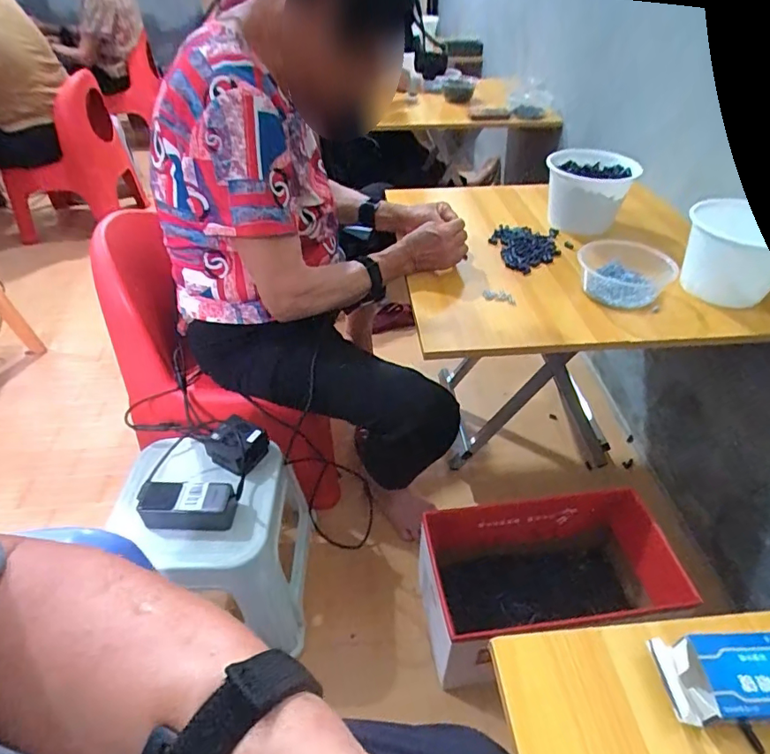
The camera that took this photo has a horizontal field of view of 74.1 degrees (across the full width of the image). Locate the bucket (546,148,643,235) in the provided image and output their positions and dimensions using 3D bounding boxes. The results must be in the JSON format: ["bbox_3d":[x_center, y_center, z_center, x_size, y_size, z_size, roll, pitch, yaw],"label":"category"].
[{"bbox_3d":[0.389,-0.357,0.978,0.157,0.104,0.165,8,43,9],"label":"bucket"}]

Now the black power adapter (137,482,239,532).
[{"bbox_3d":[-0.304,0.193,0.783,0.146,0.051,0.071,-3,42,-3],"label":"black power adapter"}]

